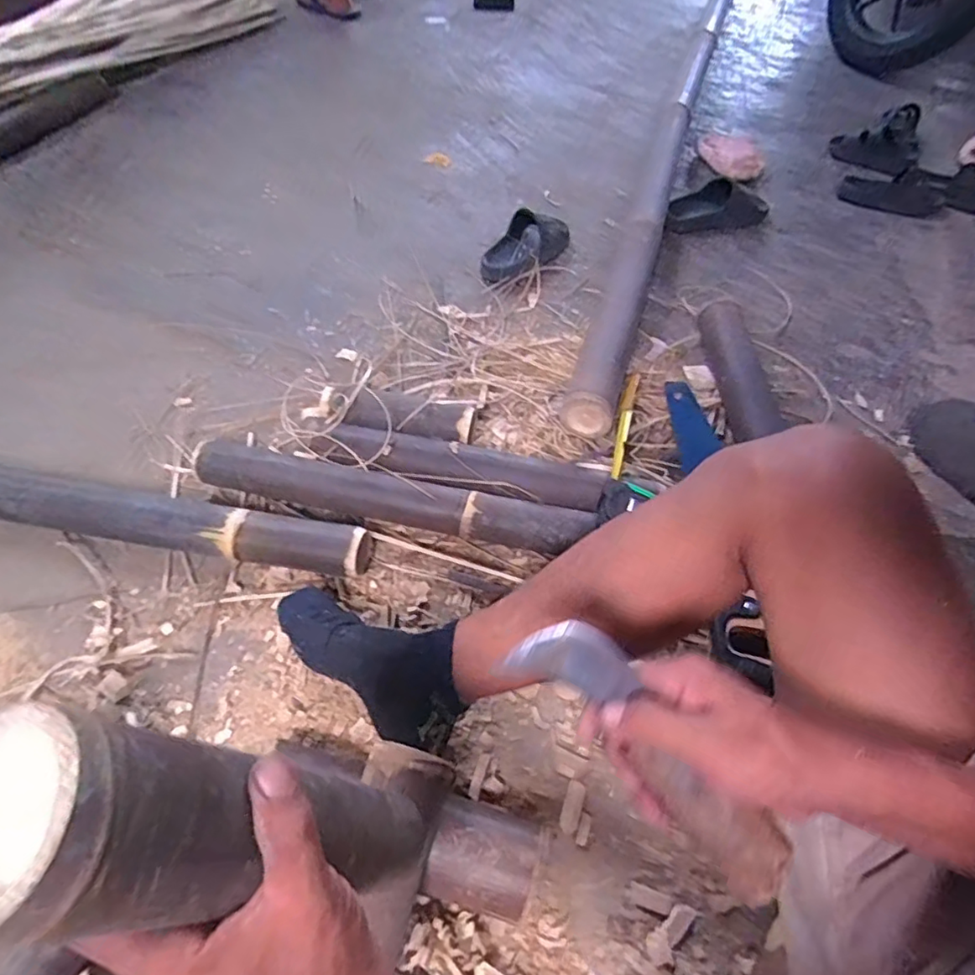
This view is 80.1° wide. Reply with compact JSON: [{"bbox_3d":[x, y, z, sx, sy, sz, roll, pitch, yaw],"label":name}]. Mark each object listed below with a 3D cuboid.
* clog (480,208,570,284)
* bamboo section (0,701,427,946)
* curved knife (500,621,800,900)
[{"bbox_3d":[0.064,-0.447,1.071,0.189,0.089,0.094,-35,63,-22],"label":"clog"},{"bbox_3d":[-0.112,0.175,0.295,0.059,0.311,0.064,-18,57,5],"label":"bamboo section"},{"bbox_3d":[0.096,0.154,0.341,0.190,0.035,0.048,44,65,11],"label":"curved knife"}]

